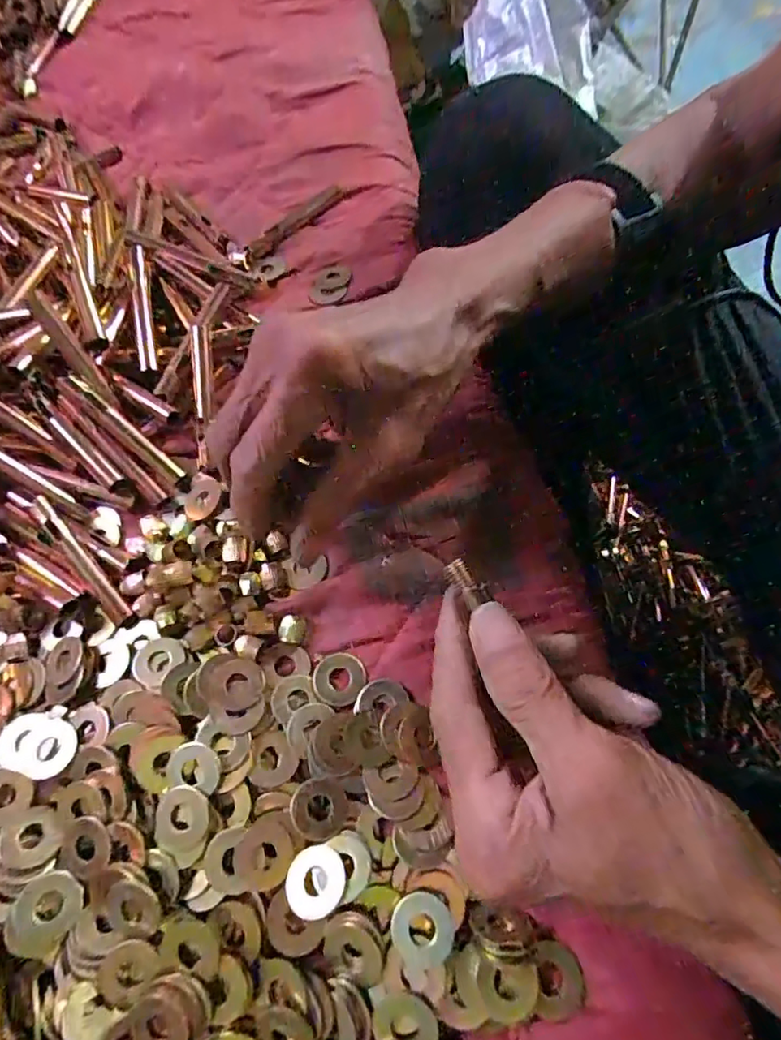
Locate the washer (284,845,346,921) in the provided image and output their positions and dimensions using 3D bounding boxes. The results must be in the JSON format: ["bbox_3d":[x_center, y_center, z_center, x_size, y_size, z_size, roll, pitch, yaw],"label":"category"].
[{"bbox_3d":[-0.031,0.147,0.225,0.024,0.004,0.025,-7,52,9],"label":"washer"}]

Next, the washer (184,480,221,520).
[{"bbox_3d":[-0.103,-0.012,0.304,0.022,0.004,0.024,-19,60,11],"label":"washer"}]

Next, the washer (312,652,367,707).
[{"bbox_3d":[-0.025,0.077,0.267,0.025,0.005,0.025,0,65,1],"label":"washer"}]

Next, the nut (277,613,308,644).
[{"bbox_3d":[-0.049,0.054,0.275,0.014,0.008,0.014,0,65,1],"label":"nut"}]

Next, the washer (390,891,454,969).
[{"bbox_3d":[0.012,0.162,0.219,0.024,0.004,0.024,-4,58,7],"label":"washer"}]

